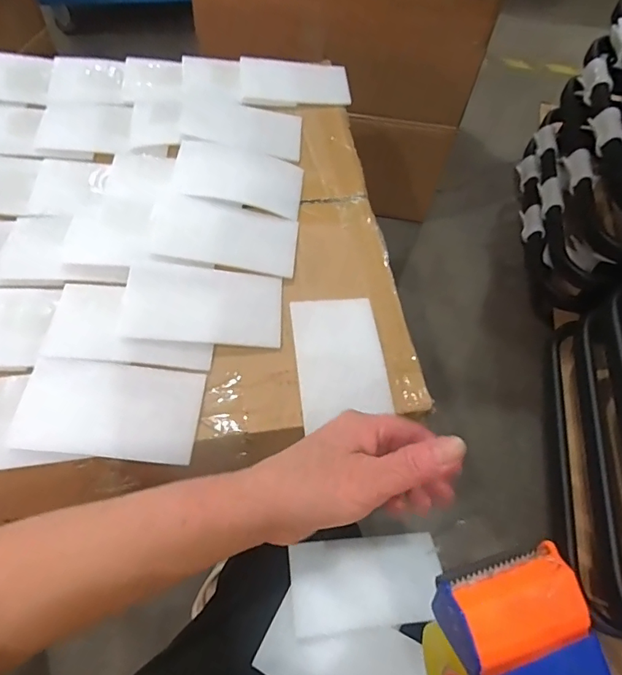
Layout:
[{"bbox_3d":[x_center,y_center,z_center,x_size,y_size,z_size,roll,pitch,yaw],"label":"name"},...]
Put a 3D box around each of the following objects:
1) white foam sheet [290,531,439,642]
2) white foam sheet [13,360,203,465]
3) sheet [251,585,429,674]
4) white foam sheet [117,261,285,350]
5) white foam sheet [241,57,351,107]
[{"bbox_3d":[0.051,0.222,0.420,0.135,0.007,0.077,-7,45,-1],"label":"white foam sheet"},{"bbox_3d":[-0.164,0.059,0.381,0.138,0.005,0.079,7,62,-7],"label":"white foam sheet"},{"bbox_3d":[0.030,0.272,0.382,0.140,0.008,0.074,18,63,18],"label":"sheet"},{"bbox_3d":[-0.101,-0.032,0.438,0.145,0.006,0.082,6,63,-15],"label":"white foam sheet"},{"bbox_3d":[-0.021,-0.342,0.612,0.141,0.007,0.086,-5,68,-11],"label":"white foam sheet"}]

